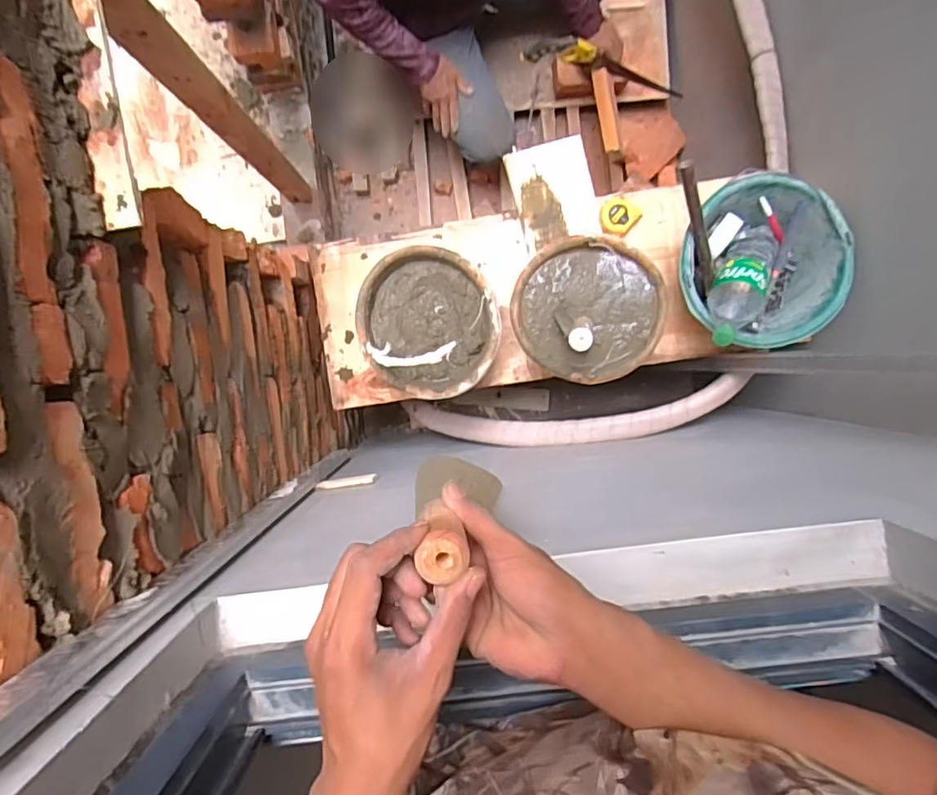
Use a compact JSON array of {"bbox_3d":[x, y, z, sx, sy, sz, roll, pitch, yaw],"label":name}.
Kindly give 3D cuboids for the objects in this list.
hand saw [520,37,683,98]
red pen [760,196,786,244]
[{"bbox_3d":[0.354,-0.835,1.486,0.498,0.102,0.052,-6,96,-35],"label":"hand saw"},{"bbox_3d":[0.534,-0.312,1.017,0.010,0.013,0.088,-27,94,2],"label":"red pen"}]

